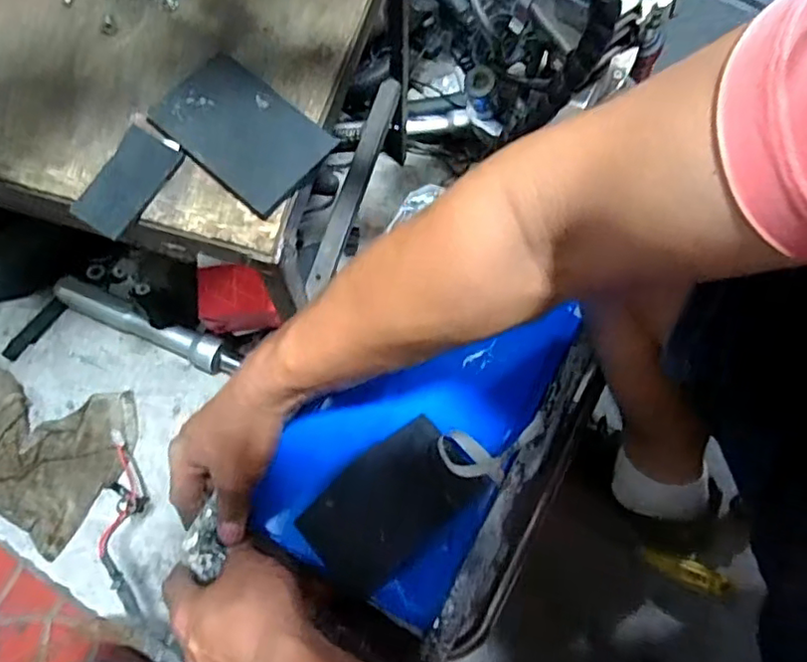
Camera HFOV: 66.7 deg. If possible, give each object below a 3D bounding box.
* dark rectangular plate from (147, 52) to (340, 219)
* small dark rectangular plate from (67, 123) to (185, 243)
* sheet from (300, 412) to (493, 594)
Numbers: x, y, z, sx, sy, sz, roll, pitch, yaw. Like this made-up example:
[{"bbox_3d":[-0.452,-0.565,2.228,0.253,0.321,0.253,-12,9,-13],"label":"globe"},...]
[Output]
[{"bbox_3d":[-0.119,-0.149,0.455,0.121,0.004,0.081,41,78,7],"label":"dark rectangular plate"},{"bbox_3d":[-0.200,-0.107,0.443,0.039,0.005,0.079,34,76,-8],"label":"small dark rectangular plate"},{"bbox_3d":[-0.011,0.135,0.479,0.131,0.012,0.083,-41,83,-8],"label":"sheet"}]

